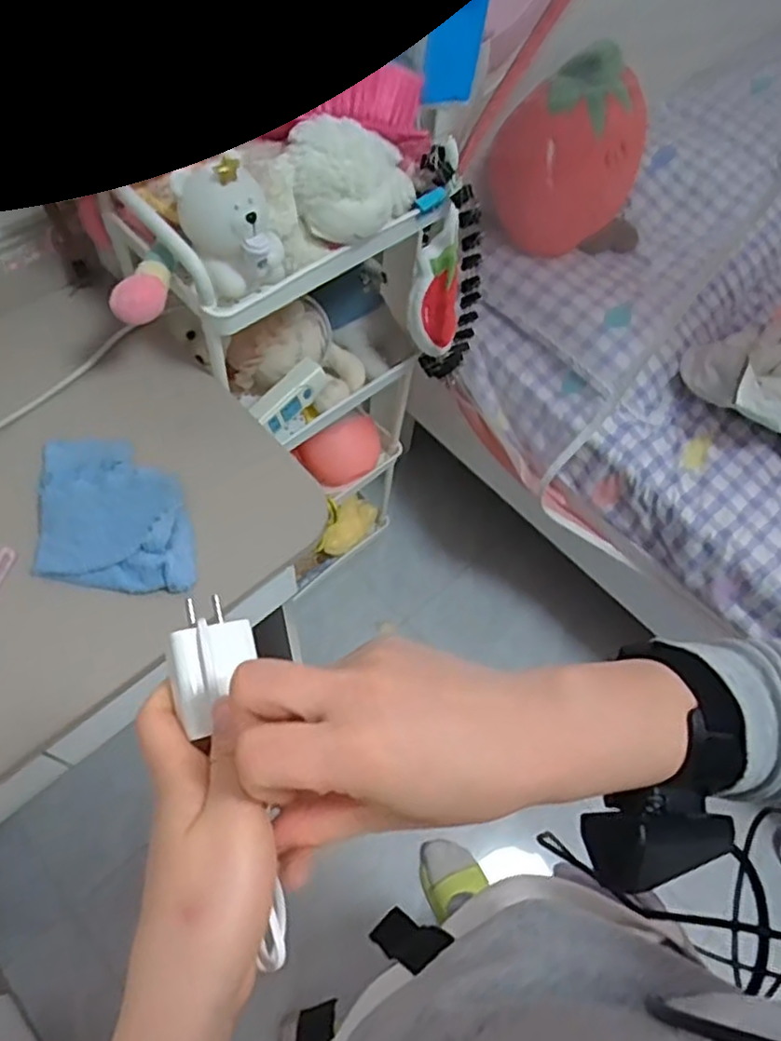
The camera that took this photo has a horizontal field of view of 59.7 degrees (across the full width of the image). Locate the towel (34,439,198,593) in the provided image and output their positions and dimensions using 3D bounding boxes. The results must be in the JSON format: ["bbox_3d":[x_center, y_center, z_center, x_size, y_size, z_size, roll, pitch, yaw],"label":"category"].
[{"bbox_3d":[-0.262,-0.009,0.654,0.137,0.021,0.169,-6,60,-8],"label":"towel"}]

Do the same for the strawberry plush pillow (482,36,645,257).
[{"bbox_3d":[0.301,-0.605,1.100,0.164,0.236,0.270,37,64,17],"label":"strawberry plush pillow"}]

